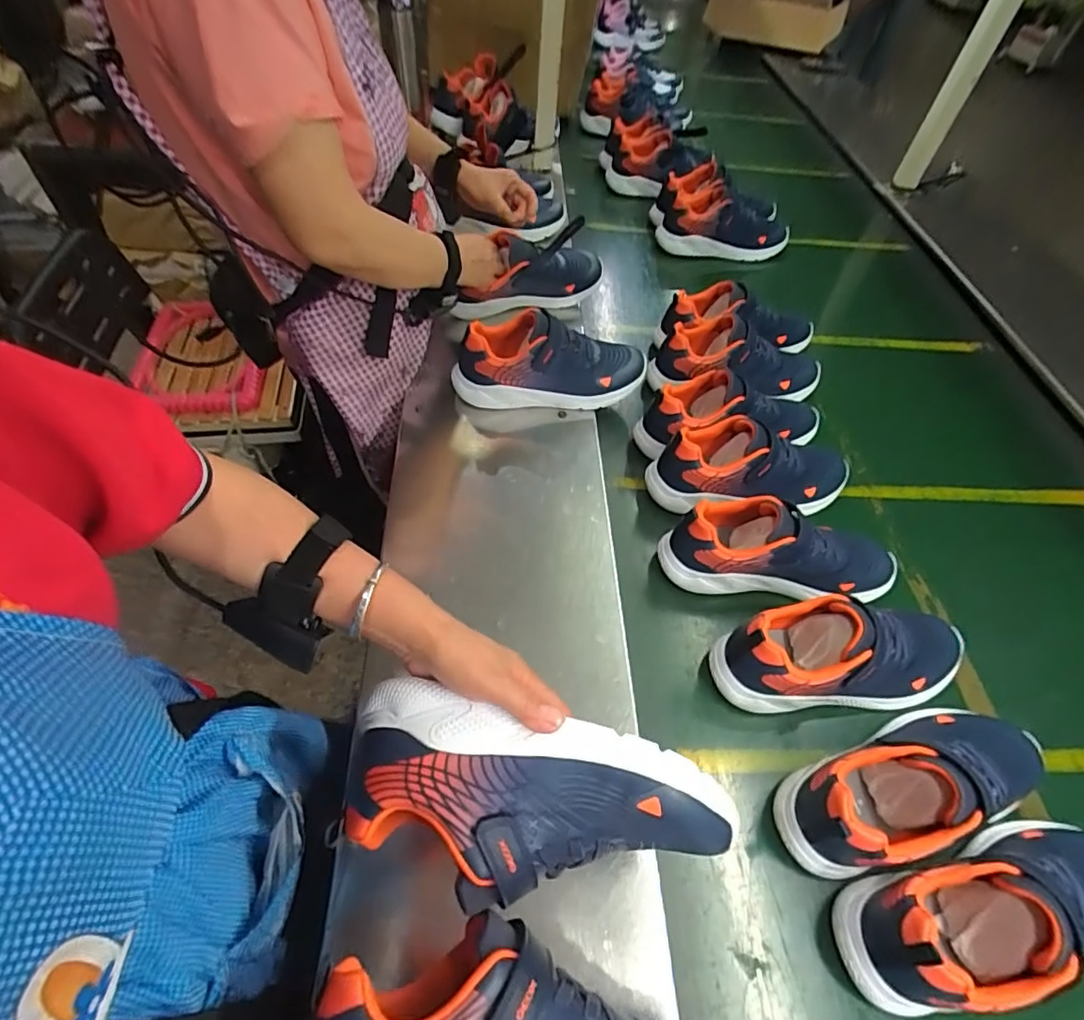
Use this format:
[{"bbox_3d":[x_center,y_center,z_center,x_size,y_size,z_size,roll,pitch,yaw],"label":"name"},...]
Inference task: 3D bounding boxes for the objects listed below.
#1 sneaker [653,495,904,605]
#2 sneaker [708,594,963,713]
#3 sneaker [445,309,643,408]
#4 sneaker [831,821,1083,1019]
[{"bbox_3d":[0.275,0.041,0.632,0.271,0.096,0.081,3,52,0],"label":"sneaker"},{"bbox_3d":[0.308,0.145,0.559,0.255,0.118,0.083,-2,53,-5],"label":"sneaker"},{"bbox_3d":[0.011,-0.201,0.767,0.263,0.118,0.085,-2,54,-7],"label":"sneaker"},{"bbox_3d":[0.369,0.315,0.436,0.258,0.109,0.087,-11,54,-11],"label":"sneaker"}]

